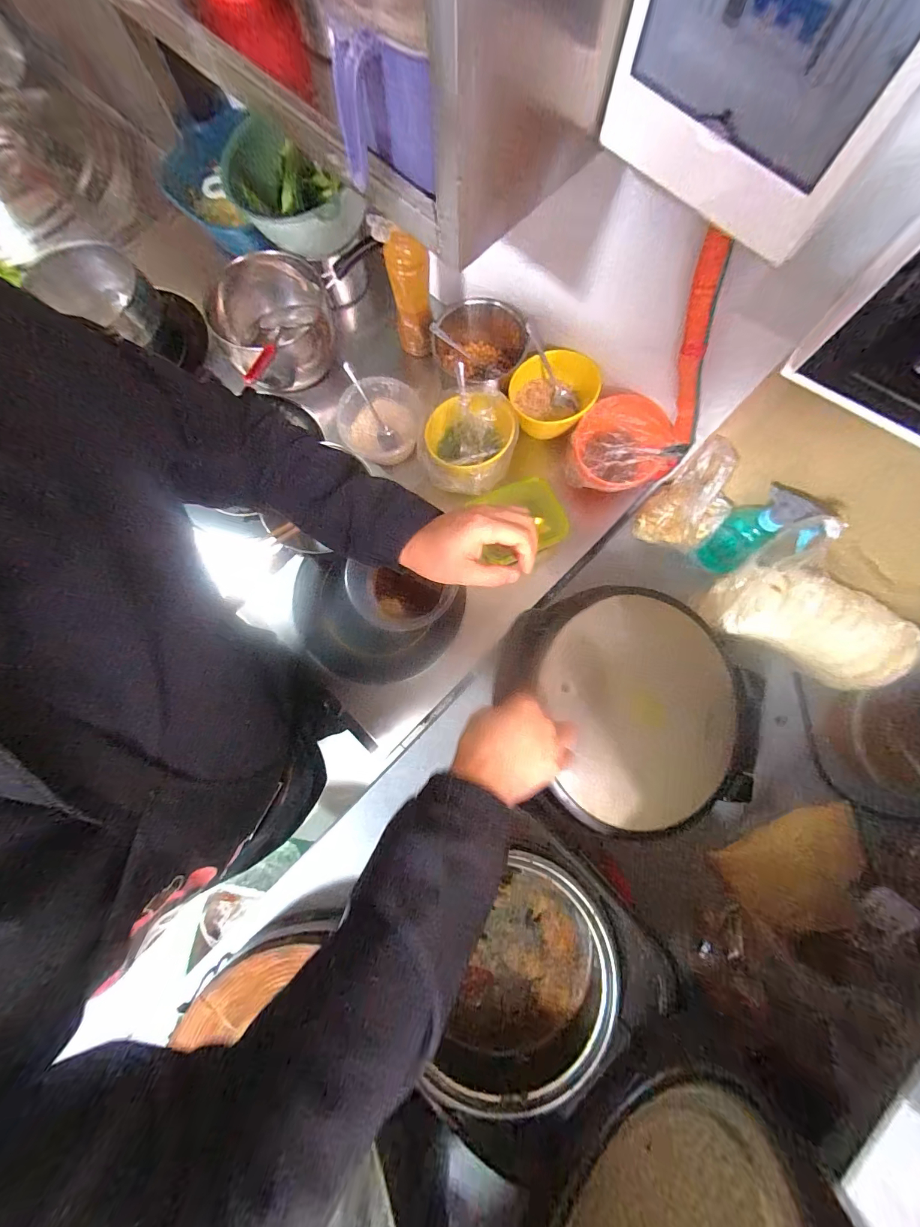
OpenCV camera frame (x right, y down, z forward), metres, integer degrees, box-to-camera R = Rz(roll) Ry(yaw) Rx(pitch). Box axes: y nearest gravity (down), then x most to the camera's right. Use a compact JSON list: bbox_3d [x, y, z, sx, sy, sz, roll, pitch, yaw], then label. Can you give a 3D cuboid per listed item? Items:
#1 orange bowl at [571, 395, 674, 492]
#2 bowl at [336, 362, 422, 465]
[{"bbox_3d":[0.251,-0.264,0.644,0.143,0.092,0.143,0,80,1],"label":"orange bowl"},{"bbox_3d":[-0.140,-0.329,0.693,0.140,0.067,0.146,0,80,1],"label":"bowl"}]

